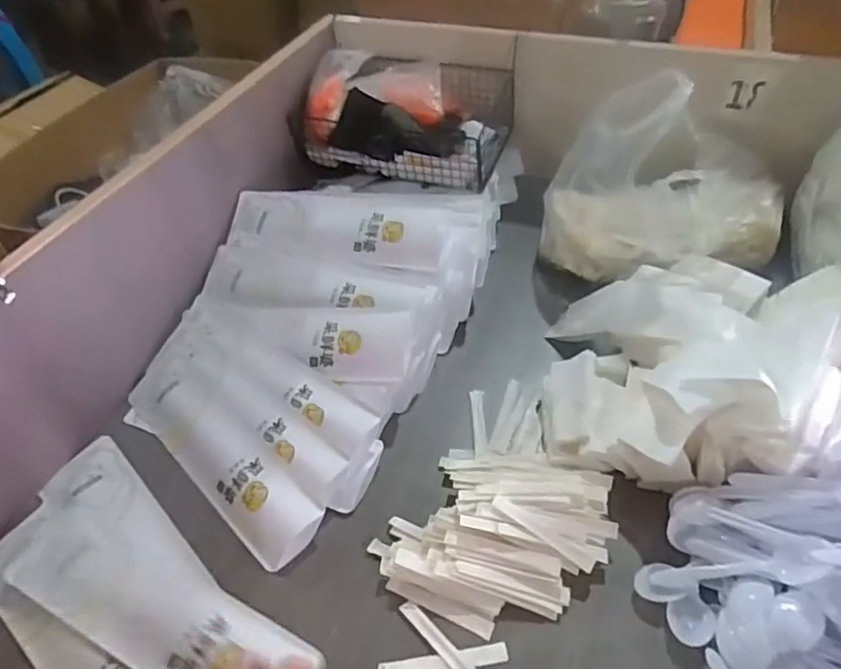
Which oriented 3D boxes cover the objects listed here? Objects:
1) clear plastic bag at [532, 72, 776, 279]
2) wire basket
[{"bbox_3d":[0.279,-0.165,0.679,0.260,0.220,0.120,-4,46,2],"label":"clear plastic bag"},{"bbox_3d":[-0.023,-0.299,0.852,0.267,0.110,0.151,13,49,17],"label":"wire basket"}]

